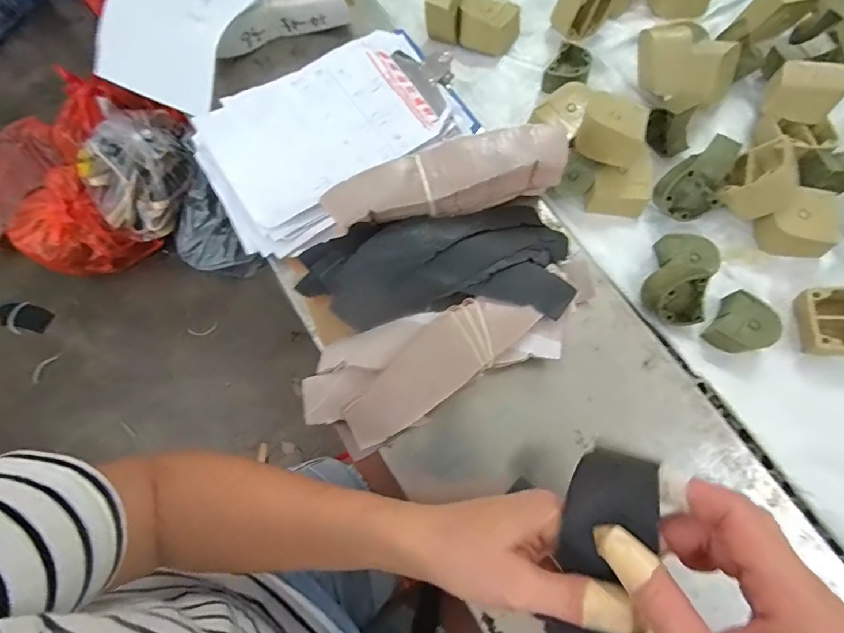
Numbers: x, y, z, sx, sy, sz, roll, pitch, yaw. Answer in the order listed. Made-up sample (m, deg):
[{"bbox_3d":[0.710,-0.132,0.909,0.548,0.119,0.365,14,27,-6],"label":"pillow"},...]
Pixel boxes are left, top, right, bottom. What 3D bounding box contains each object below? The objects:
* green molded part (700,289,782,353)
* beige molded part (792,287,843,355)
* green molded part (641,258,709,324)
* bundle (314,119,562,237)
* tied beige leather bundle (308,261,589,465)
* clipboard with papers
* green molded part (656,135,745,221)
[{"bbox_3d":[0.263,0.007,0.348,0.039,0.025,0.048,37,77,9],"label":"green molded part"},{"bbox_3d":[0.338,0.004,0.345,0.051,0.030,0.054,0,74,-1],"label":"beige molded part"},{"bbox_3d":[0.205,-0.018,0.349,0.043,0.050,0.028,-13,30,7],"label":"green molded part"},{"bbox_3d":[0.019,-0.102,0.339,0.186,0.064,0.042,-18,76,-7],"label":"bundle"},{"bbox_3d":[0.030,0.028,0.322,0.241,0.033,0.079,-20,76,-6],"label":"tied beige leather bundle"},{"bbox_3d":[-0.078,-0.170,0.389,0.241,0.021,0.161,-34,78,-10],"label":"clipboard with papers"},{"bbox_3d":[0.244,-0.117,0.377,0.070,0.044,0.048,-34,79,-10],"label":"green molded part"}]

